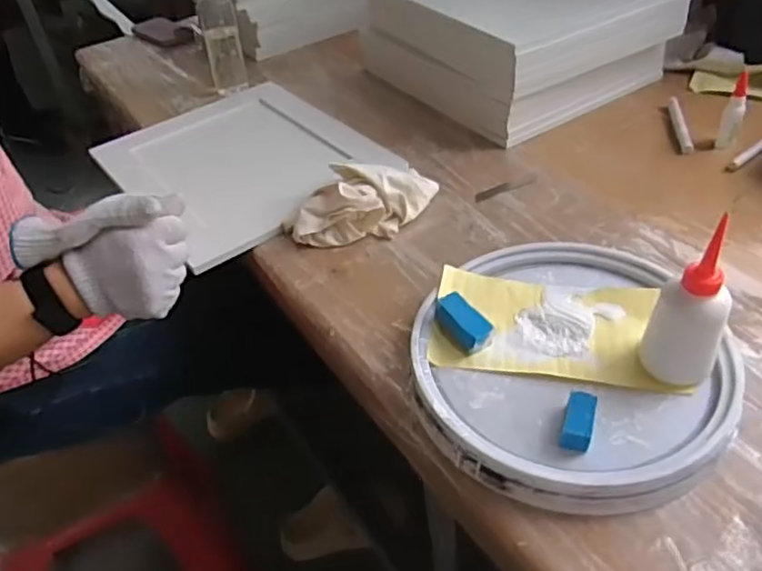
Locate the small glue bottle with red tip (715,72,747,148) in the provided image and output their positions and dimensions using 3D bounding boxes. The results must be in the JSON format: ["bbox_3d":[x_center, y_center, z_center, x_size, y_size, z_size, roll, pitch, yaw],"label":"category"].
[{"bbox_3d":[0.475,-0.235,0.854,0.027,0.099,0.024,20,48,26],"label":"small glue bottle with red tip"}]

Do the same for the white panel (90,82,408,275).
[{"bbox_3d":[-0.213,-0.199,0.954,0.325,0.016,0.402,-30,47,-24],"label":"white panel"}]

